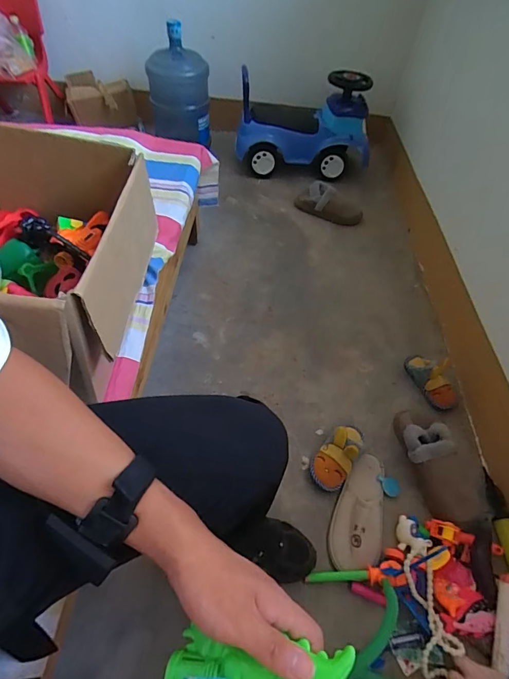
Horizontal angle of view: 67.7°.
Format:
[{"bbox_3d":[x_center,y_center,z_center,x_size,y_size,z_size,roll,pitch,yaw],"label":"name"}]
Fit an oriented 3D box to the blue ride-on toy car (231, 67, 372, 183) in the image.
[{"bbox_3d":[0.208,-0.879,1.528,0.536,0.403,0.224,0,51,-6],"label":"blue ride-on toy car"}]

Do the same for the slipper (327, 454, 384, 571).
[{"bbox_3d":[0.222,0.352,0.803,0.099,0.045,0.247,16,52,10],"label":"slipper"}]

